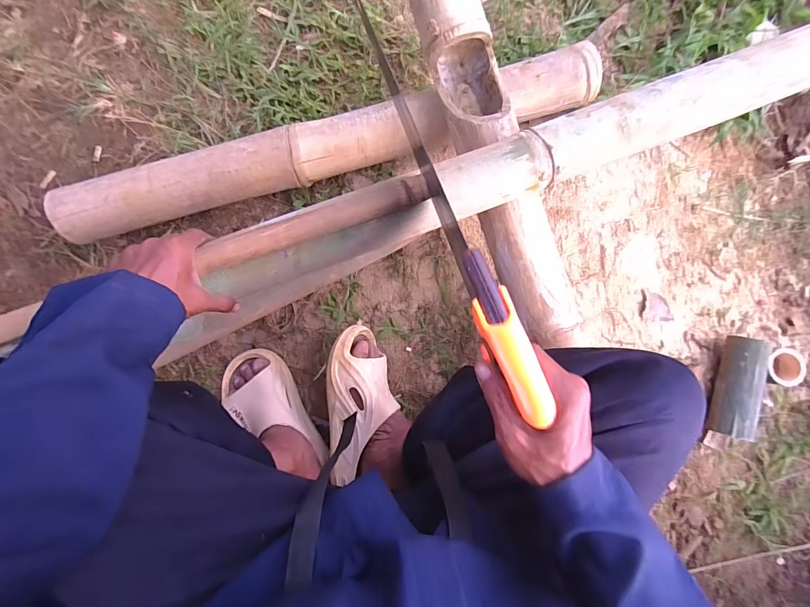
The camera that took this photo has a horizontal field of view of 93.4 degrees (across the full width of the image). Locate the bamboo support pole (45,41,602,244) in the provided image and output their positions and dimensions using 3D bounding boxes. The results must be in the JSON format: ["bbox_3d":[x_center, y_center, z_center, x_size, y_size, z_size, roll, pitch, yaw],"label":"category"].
[{"bbox_3d":[-0.103,-0.243,0.589,0.845,0.068,0.090,-17,87,-3],"label":"bamboo support pole"}]

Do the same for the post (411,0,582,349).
[{"bbox_3d":[0.130,-0.182,0.535,0.090,0.080,0.498,-20,87,-3],"label":"post"}]

